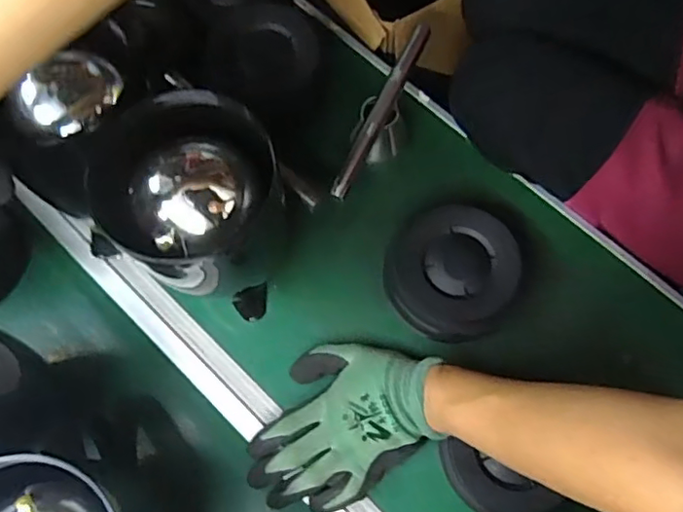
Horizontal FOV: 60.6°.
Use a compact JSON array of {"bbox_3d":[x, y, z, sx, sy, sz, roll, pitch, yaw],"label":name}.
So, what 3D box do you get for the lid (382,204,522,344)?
[{"bbox_3d":[0.099,0.014,0.537,0.111,0.046,0.117,-1,73,2],"label":"lid"}]

